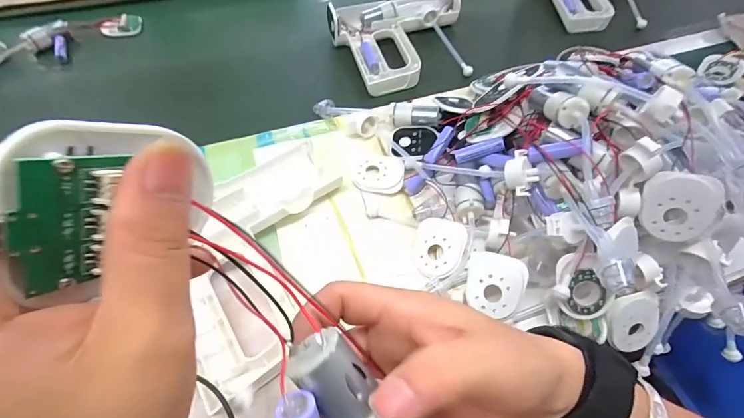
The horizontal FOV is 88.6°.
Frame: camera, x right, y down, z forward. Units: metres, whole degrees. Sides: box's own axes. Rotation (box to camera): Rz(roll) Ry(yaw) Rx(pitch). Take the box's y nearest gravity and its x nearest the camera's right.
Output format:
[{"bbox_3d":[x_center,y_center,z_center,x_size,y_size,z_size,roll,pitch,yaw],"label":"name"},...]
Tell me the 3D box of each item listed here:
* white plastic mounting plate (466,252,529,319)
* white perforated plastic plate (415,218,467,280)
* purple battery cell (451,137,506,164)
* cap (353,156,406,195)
[{"bbox_3d":[0.109,0.065,0.338,0.051,0.010,0.051,-6,74,21],"label":"white plastic mounting plate"},{"bbox_3d":[0.065,0.039,0.370,0.048,0.012,0.056,11,71,20],"label":"white perforated plastic plate"},{"bbox_3d":[0.110,-0.060,0.395,0.051,0.010,0.014,-15,52,21],"label":"purple battery cell"},{"bbox_3d":[0.008,-0.040,0.423,0.055,0.010,0.043,10,56,5],"label":"cap"}]

